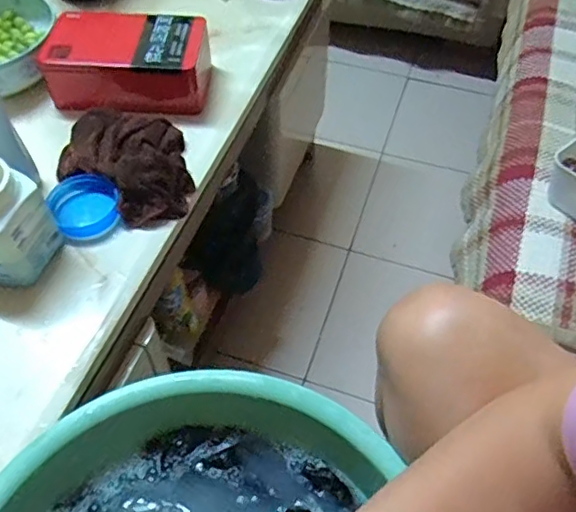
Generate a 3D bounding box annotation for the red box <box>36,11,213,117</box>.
[{"bbox_3d":[-0.212,-0.256,0.768,0.196,0.091,0.119,4,52,4],"label":"red box"}]

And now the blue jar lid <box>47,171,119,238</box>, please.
[{"bbox_3d":[-0.233,-0.054,0.650,0.080,0.024,0.082,-3,66,-1],"label":"blue jar lid"}]

